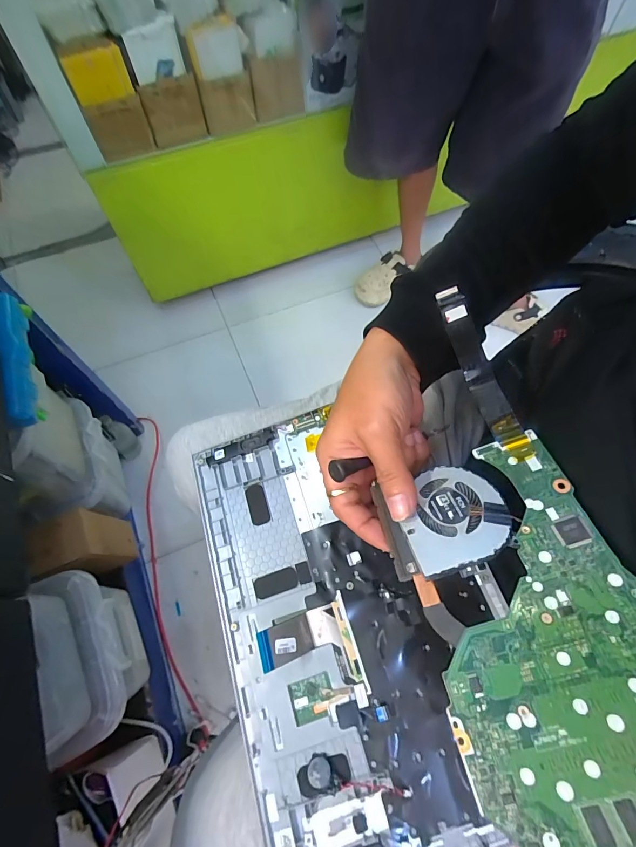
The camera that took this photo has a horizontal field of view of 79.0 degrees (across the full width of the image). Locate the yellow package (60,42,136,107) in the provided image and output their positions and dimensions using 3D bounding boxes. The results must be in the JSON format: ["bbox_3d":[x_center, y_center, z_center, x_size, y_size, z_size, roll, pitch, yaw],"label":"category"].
[{"bbox_3d":[-0.399,-0.633,0.701,0.108,0.083,0.014,-10,77,0],"label":"yellow package"}]

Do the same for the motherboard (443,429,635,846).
[{"bbox_3d":[0.122,0.113,0.210,0.115,0.013,0.222,-21,50,11],"label":"motherboard"}]

